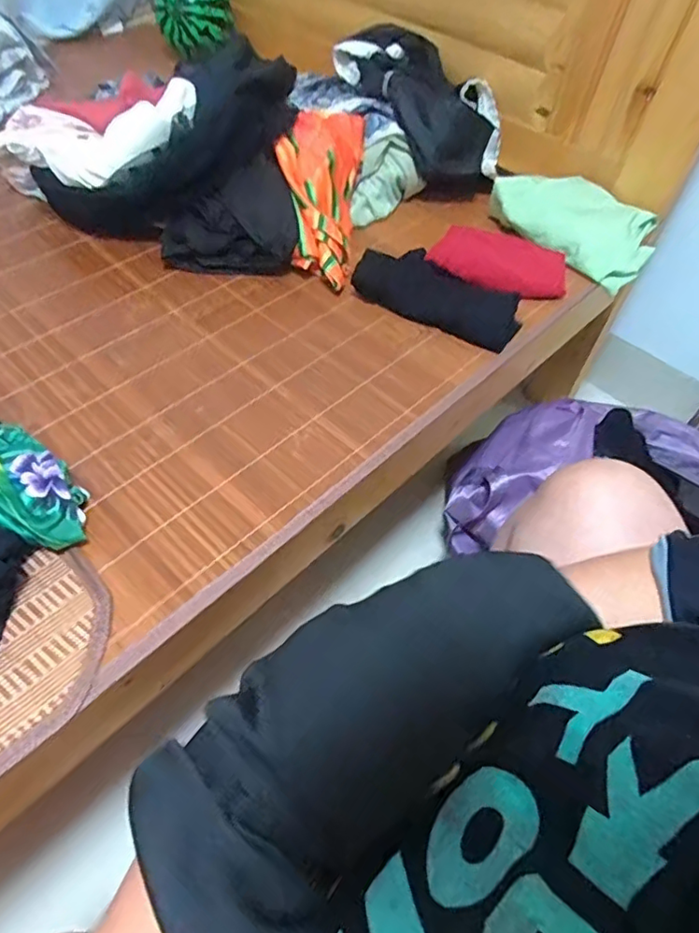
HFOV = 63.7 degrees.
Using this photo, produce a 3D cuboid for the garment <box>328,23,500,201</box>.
[{"bbox_3d":[0.116,-0.557,0.866,0.196,0.120,0.336,-11,53,-10],"label":"garment"}]

